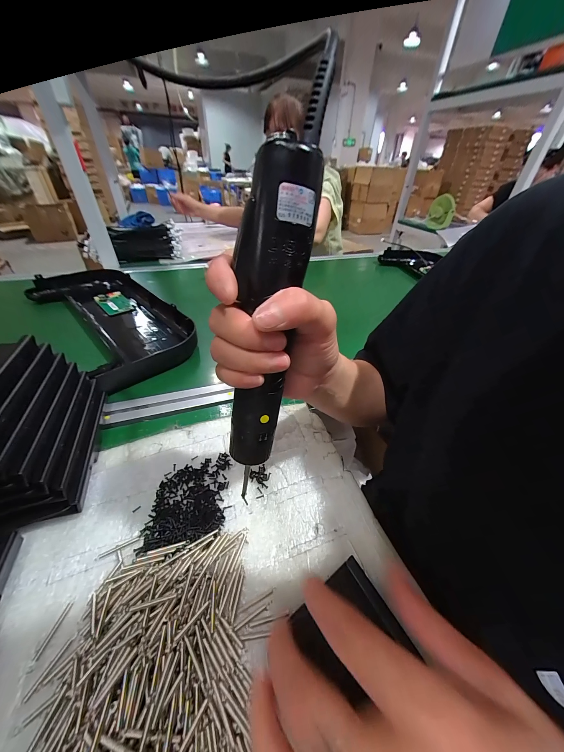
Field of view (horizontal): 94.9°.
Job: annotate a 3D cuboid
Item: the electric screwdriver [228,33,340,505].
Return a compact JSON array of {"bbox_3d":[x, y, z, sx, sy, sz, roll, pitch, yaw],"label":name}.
[{"bbox_3d":[-0.009,-0.042,0.160,0.040,0.241,0.029,13,21,12],"label":"electric screwdriver"}]

